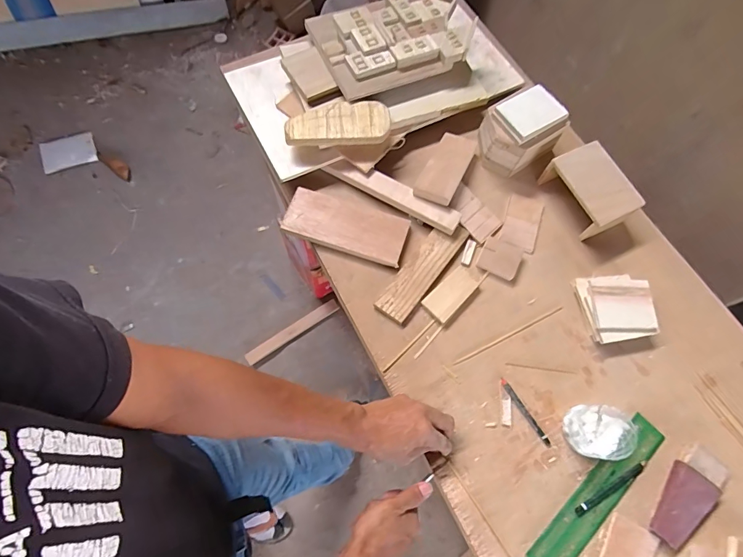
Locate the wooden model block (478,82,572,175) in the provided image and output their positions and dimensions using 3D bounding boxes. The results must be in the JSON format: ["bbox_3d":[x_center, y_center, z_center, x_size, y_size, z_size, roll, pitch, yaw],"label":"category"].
[{"bbox_3d":[0.253,-0.254,0.685,0.123,0.095,0.104,-34,74,-11],"label":"wooden model block"}]

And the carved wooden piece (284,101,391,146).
[{"bbox_3d":[-0.055,-0.259,0.661,0.167,0.019,0.078,1,69,-3],"label":"carved wooden piece"}]

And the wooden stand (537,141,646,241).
[{"bbox_3d":[0.362,-0.146,0.664,0.089,0.068,0.136,-28,73,-9],"label":"wooden stand"}]

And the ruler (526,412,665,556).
[{"bbox_3d":[0.303,0.287,0.527,0.251,0.004,0.047,-41,75,-13],"label":"ruler"}]

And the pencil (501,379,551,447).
[{"bbox_3d":[0.217,0.189,0.562,0.011,0.005,0.104,-30,73,-10],"label":"pencil"}]

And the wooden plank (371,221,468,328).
[{"bbox_3d":[0.083,-0.014,0.630,0.053,0.007,0.190,35,74,11],"label":"wooden plank"}]

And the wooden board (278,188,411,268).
[{"bbox_3d":[-0.042,-0.087,0.648,0.197,0.015,0.083,17,71,6],"label":"wooden board"}]

